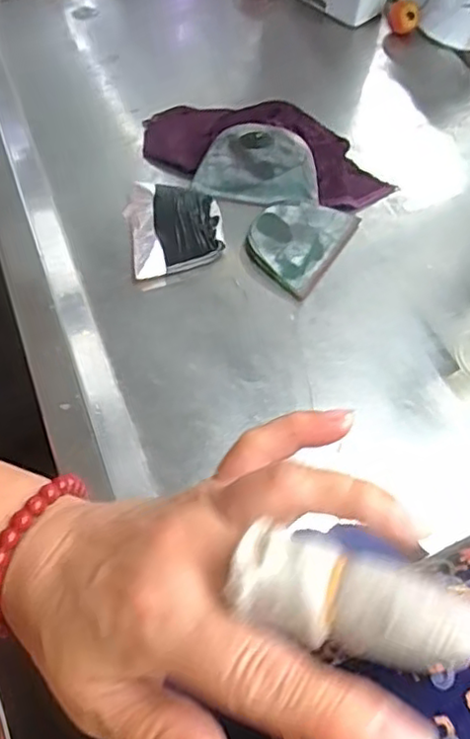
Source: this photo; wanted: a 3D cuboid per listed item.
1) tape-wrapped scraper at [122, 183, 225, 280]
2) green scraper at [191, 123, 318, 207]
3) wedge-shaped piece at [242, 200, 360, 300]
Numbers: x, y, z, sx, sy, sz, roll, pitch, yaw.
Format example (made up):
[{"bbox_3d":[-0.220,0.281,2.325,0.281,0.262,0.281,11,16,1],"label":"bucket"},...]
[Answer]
[{"bbox_3d":[-0.041,-0.096,0.438,0.061,0.010,0.077,-9,57,-11],"label":"tape-wrapped scraper"},{"bbox_3d":[0.018,-0.143,0.461,0.083,0.006,0.059,12,79,3],"label":"green scraper"},{"bbox_3d":[0.041,-0.089,0.441,0.057,0.009,0.084,28,58,14],"label":"wedge-shaped piece"}]

